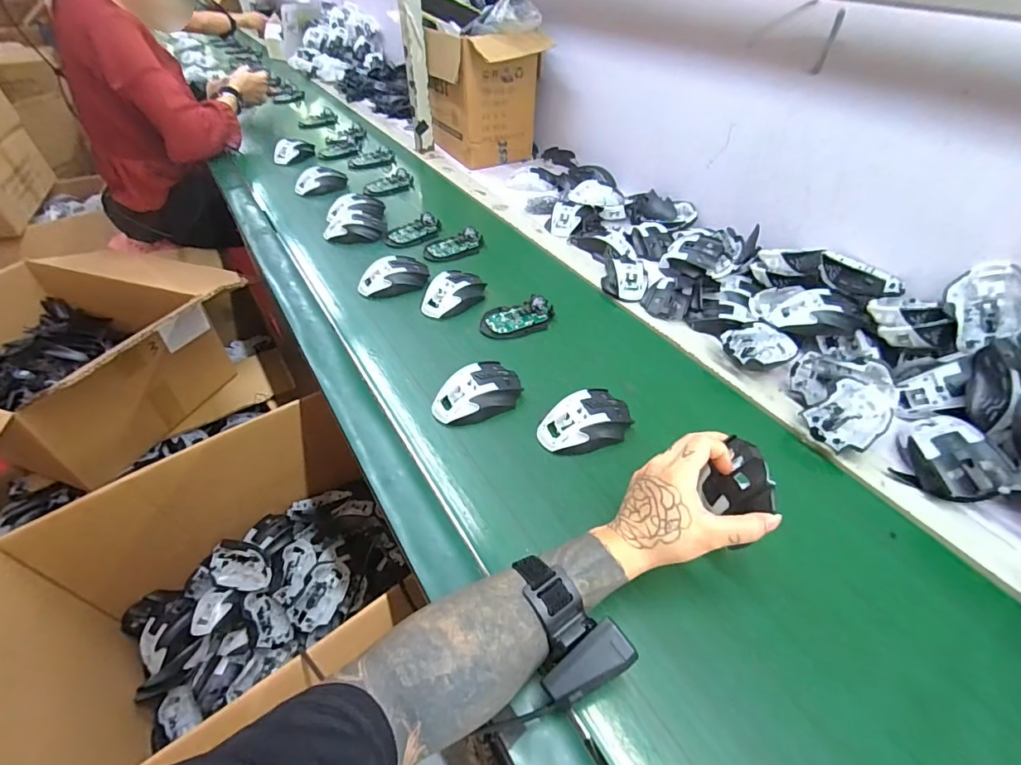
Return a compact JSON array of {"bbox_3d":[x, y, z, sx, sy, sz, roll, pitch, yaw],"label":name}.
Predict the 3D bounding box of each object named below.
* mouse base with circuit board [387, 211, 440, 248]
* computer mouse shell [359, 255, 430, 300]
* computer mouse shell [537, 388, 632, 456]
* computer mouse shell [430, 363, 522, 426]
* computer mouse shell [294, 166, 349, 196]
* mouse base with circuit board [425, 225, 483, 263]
[{"bbox_3d":[-0.183,-0.292,0.896,0.063,0.030,0.117,36,54,29],"label":"mouse base with circuit board"},{"bbox_3d":[-0.196,-0.178,0.775,0.112,0.038,0.068,-15,48,-16],"label":"computer mouse shell"},{"bbox_3d":[0.091,0.046,0.554,0.111,0.032,0.069,-23,50,-22],"label":"computer mouse shell"},{"bbox_3d":[-0.042,0.012,0.586,0.117,0.036,0.072,-28,53,-26],"label":"computer mouse shell"},{"bbox_3d":[-0.423,-0.452,1.041,0.116,0.034,0.059,-20,49,-21],"label":"computer mouse shell"},{"bbox_3d":[-0.102,-0.254,0.858,0.112,0.028,0.055,-18,49,-19],"label":"mouse base with circuit board"}]

